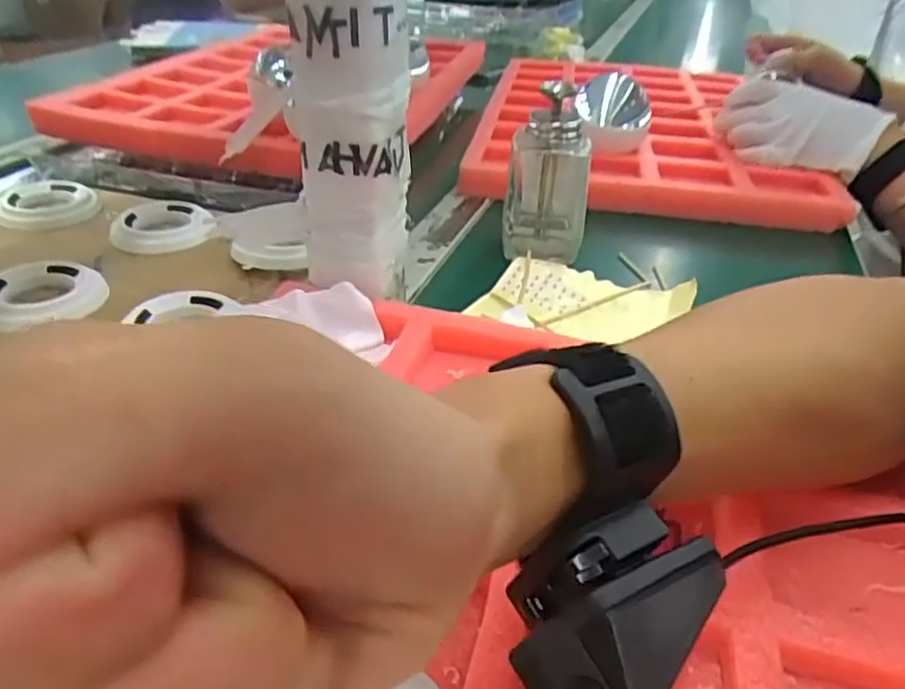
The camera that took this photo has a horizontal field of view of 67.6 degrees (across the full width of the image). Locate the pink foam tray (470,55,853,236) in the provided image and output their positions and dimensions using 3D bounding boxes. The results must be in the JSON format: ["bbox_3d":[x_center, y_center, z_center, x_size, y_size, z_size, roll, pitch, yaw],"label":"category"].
[{"bbox_3d":[0.200,-0.253,0.769,0.331,0.048,0.466,7,34,5],"label":"pink foam tray"}]

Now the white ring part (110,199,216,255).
[{"bbox_3d":[-0.212,-0.088,0.493,0.069,0.010,0.081,-9,35,-18],"label":"white ring part"}]

